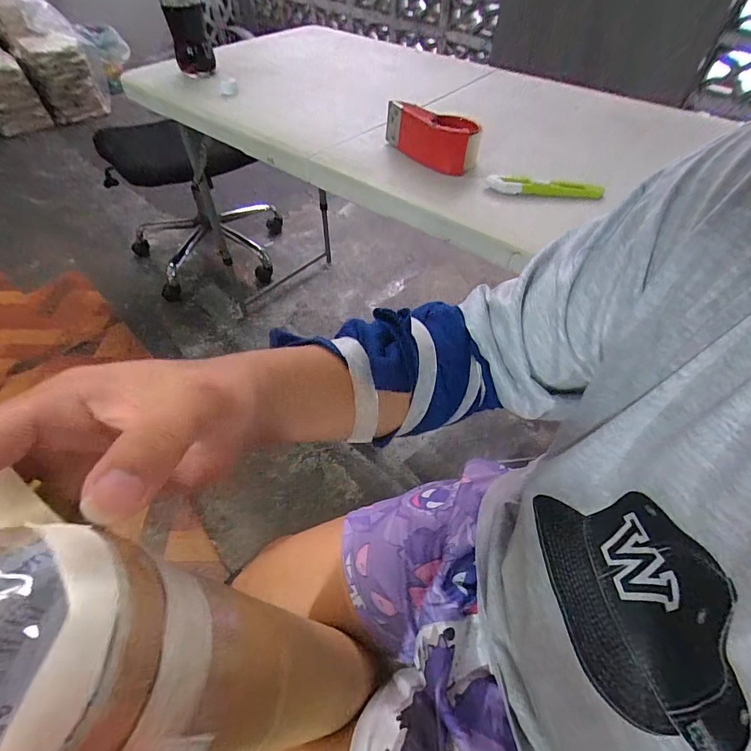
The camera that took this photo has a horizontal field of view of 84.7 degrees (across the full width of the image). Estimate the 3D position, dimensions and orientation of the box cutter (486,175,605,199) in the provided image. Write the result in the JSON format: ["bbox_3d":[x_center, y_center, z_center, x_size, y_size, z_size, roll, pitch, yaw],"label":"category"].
[{"bbox_3d":[0.240,-0.266,0.580,0.160,0.018,0.019,6,52,5],"label":"box cutter"}]

